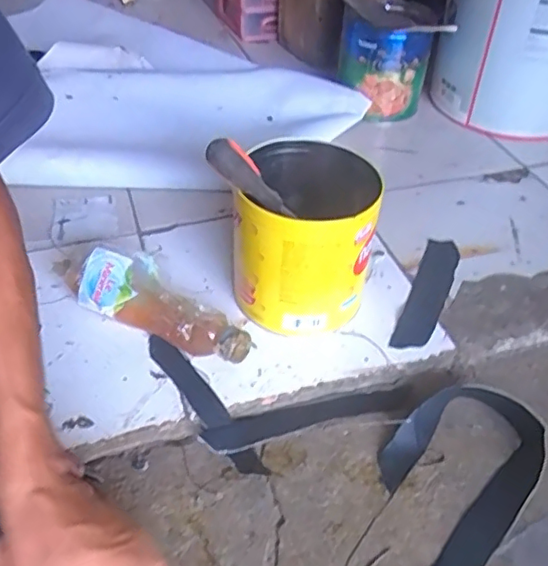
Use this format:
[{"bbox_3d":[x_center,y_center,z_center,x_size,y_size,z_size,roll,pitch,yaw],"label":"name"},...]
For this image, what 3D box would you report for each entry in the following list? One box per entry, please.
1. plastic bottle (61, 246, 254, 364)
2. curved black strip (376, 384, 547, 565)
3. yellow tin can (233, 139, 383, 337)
[{"bbox_3d":[-0.116,0.023,0.615,0.219,0.058,0.069,23,47,20],"label":"plastic bottle"},{"bbox_3d":[0.164,0.162,0.517,0.119,0.028,0.174,34,51,30],"label":"curved black strip"},{"bbox_3d":[0.032,-0.046,0.631,0.142,0.155,0.146,7,44,6],"label":"yellow tin can"}]

